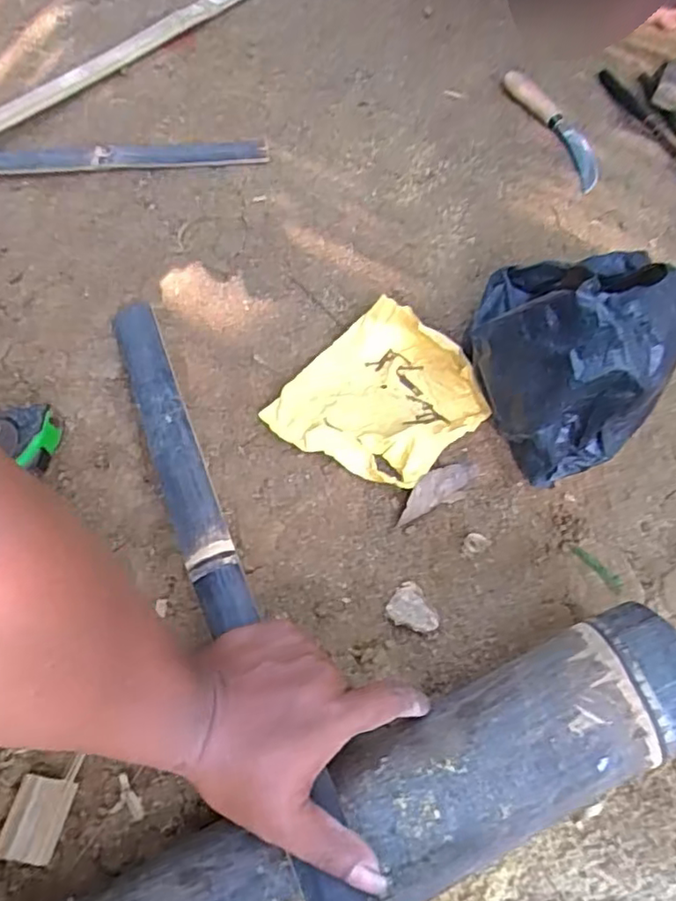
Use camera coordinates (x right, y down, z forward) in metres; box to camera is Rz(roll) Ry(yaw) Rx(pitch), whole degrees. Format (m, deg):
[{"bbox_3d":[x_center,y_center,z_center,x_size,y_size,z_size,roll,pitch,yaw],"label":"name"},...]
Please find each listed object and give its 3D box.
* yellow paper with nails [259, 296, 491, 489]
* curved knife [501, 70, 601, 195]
[{"bbox_3d":[0.036,-0.044,0.551,0.148,0.033,0.165,41,69,17],"label":"yellow paper with nails"},{"bbox_3d":[0.253,-0.372,0.720,0.042,0.018,0.195,-19,65,-11],"label":"curved knife"}]

